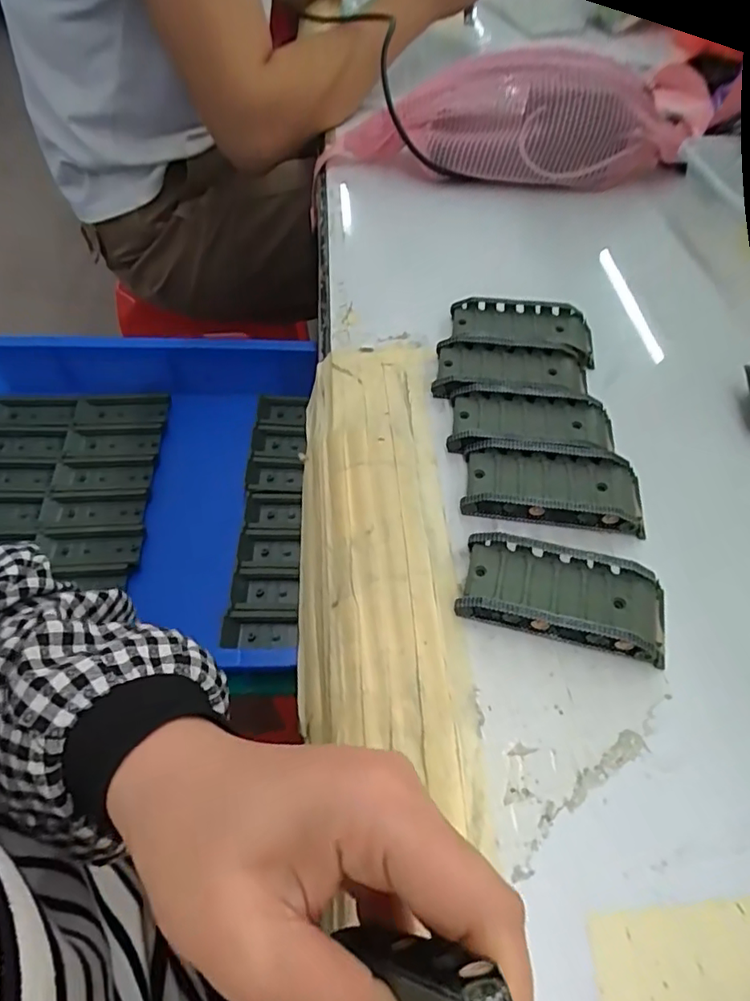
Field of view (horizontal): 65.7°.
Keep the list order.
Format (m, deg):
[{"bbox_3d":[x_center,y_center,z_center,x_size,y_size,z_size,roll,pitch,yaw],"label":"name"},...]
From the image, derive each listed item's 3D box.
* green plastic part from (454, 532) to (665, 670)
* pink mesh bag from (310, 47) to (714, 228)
[{"bbox_3d":[0.091,0.044,0.279,0.095,0.016,0.044,13,56,6],"label":"green plastic part"},{"bbox_3d":[0.118,-0.326,0.501,0.345,0.094,0.065,1,55,-2],"label":"pink mesh bag"}]

